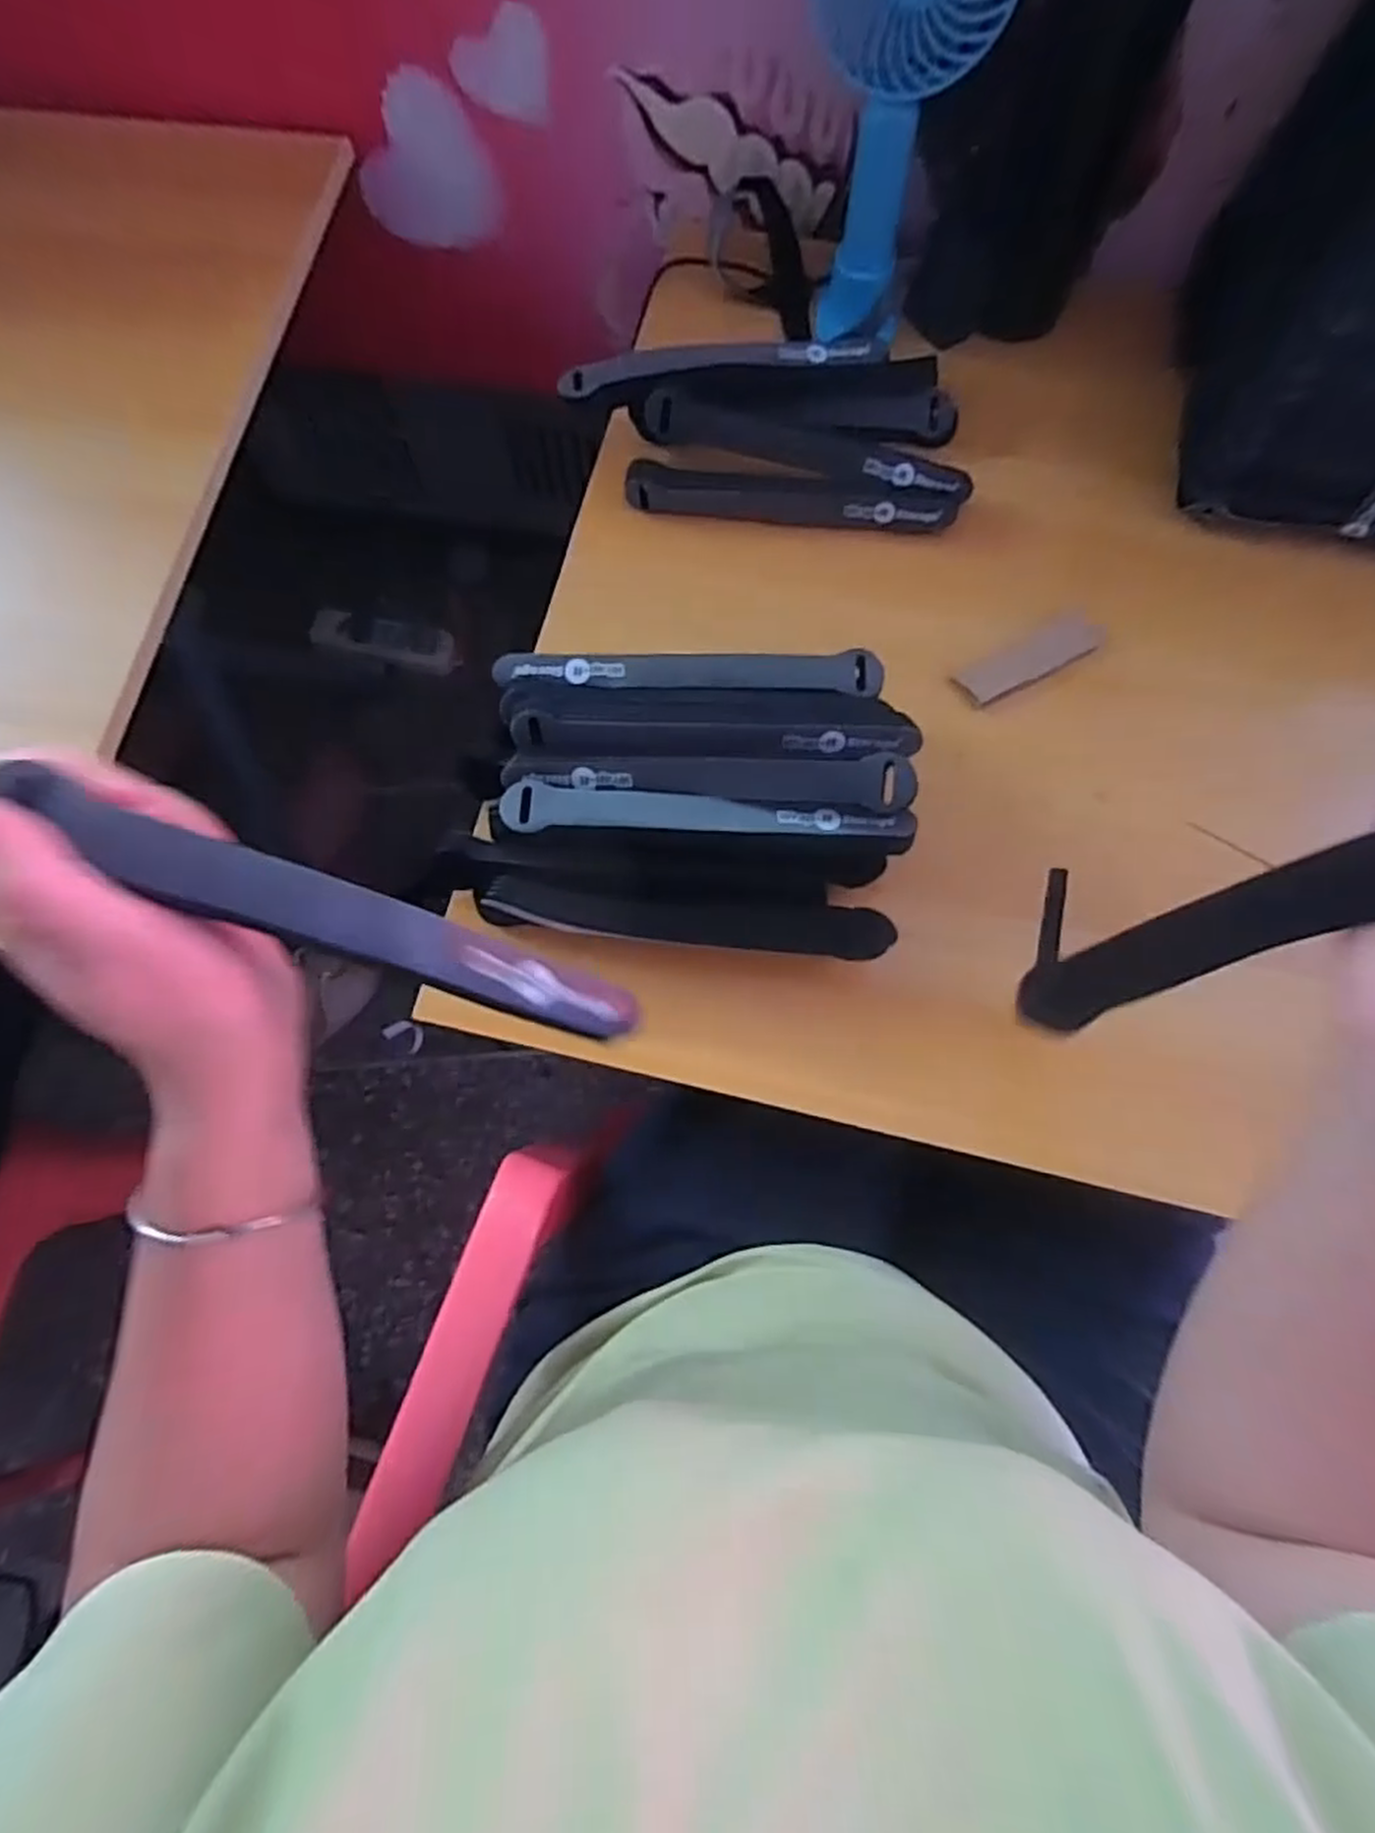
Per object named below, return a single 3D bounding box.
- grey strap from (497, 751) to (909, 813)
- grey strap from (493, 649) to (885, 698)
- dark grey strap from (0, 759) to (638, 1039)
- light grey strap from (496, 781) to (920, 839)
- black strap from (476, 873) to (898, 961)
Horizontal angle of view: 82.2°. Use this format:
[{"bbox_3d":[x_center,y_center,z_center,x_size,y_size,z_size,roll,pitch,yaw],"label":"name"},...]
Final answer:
[{"bbox_3d":[0.009,-0.068,0.383,0.197,0.015,0.024,2,75,2],"label":"grey strap"},{"bbox_3d":[0.001,-0.125,0.403,0.193,0.013,0.025,0,74,2],"label":"grey strap"},{"bbox_3d":[-0.099,0.004,0.244,0.192,0.014,0.021,25,73,-29],"label":"dark grey strap"},{"bbox_3d":[0.010,-0.049,0.385,0.196,0.011,0.023,2,75,2],"label":"light grey strap"},{"bbox_3d":[-0.002,-0.001,0.392,0.198,0.023,0.028,6,75,3],"label":"black strap"}]

